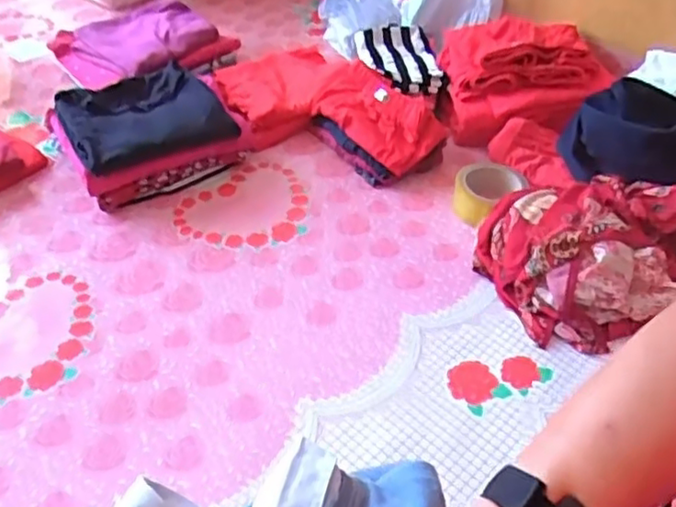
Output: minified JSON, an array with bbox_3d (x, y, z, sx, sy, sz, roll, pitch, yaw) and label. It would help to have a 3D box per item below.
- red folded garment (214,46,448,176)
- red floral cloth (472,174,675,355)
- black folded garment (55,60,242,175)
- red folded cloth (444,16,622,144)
[{"bbox_3d":[-0.010,-0.239,1.044,0.368,0.094,0.238,16,44,13],"label":"red folded garment"},{"bbox_3d":[0.315,-0.010,0.824,0.257,0.103,0.223,-18,48,-20],"label":"red floral cloth"},{"bbox_3d":[-0.276,-0.200,0.953,0.216,0.036,0.183,-21,49,-23],"label":"black folded garment"},{"bbox_3d":[0.289,-0.265,1.038,0.248,0.132,0.150,4,42,1],"label":"red folded cloth"}]

